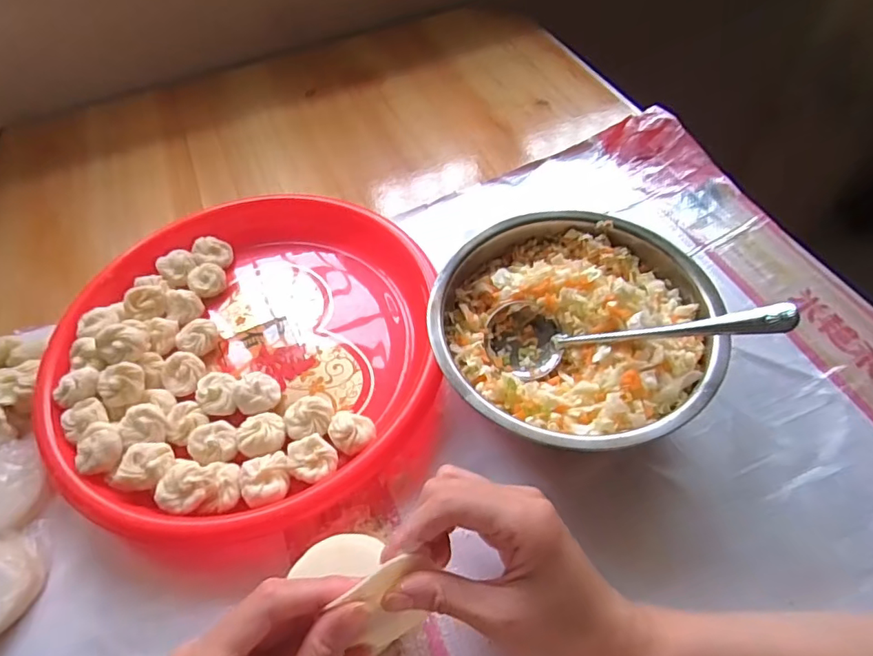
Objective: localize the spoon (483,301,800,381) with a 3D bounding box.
[{"bbox_3d":[0.116,0.000,0.327,0.176,0.037,0.047,-9,49,31],"label":"spoon"}]

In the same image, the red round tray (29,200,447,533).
[{"bbox_3d":[-0.148,0.000,0.414,0.279,0.049,0.304,-2,54,3],"label":"red round tray"}]

